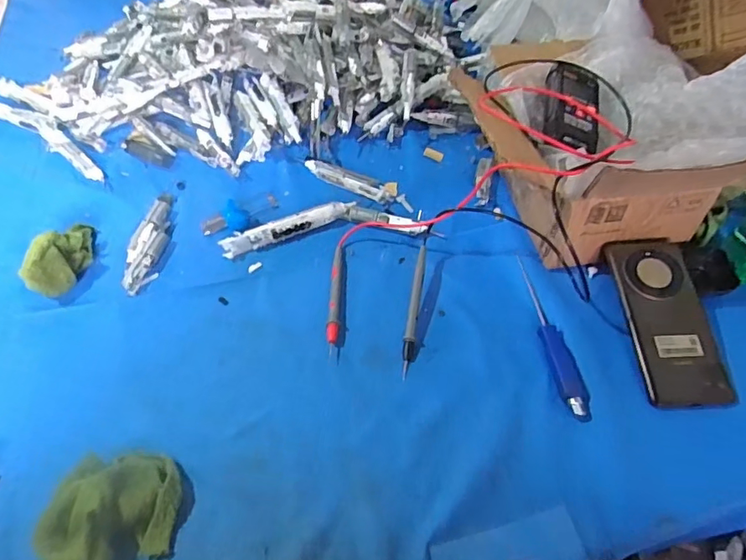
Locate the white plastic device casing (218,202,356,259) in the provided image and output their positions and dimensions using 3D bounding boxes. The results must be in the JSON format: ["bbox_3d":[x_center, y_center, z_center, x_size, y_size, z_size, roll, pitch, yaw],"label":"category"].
[{"bbox_3d":[-0.096,-0.060,0.609,0.154,0.016,0.022,-22,54,-14],"label":"white plastic device casing"}]

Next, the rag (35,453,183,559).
[{"bbox_3d":[-0.200,0.179,0.406,0.098,0.031,0.093,-12,52,-6],"label":"rag"}]

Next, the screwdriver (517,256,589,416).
[{"bbox_3d":[0.169,0.046,0.510,0.022,0.011,0.178,-7,51,-2],"label":"screwdriver"}]

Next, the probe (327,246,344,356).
[{"bbox_3d":[-0.038,0.014,0.547,0.013,0.007,0.134,-2,51,2],"label":"probe"}]

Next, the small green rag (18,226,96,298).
[{"bbox_3d":[-0.331,-0.027,0.566,0.035,0.054,0.097,6,50,6],"label":"small green rag"}]

